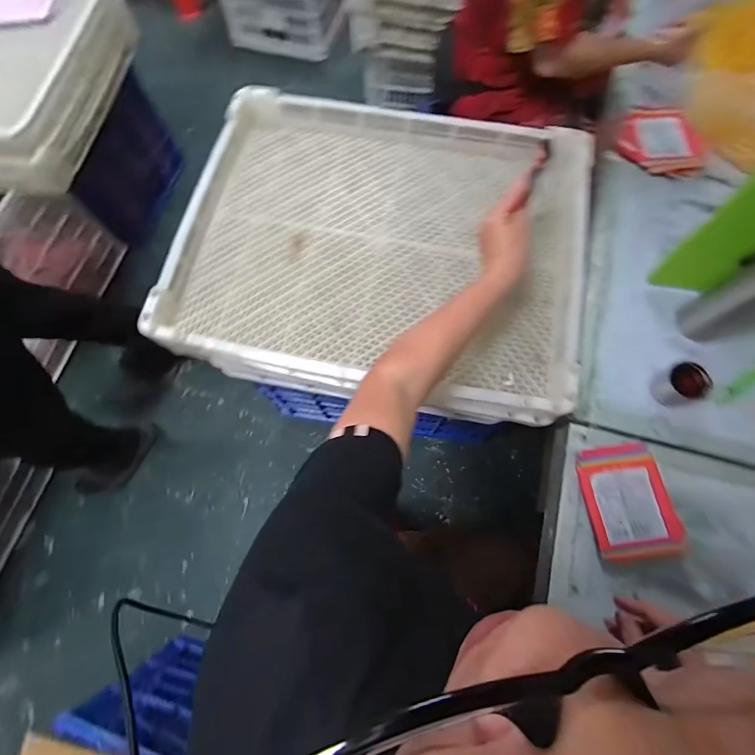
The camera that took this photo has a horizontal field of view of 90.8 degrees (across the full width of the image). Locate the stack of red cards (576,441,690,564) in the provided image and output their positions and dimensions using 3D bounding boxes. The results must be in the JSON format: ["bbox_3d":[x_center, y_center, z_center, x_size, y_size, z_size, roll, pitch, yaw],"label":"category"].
[{"bbox_3d":[0.357,0.174,0.529,0.114,0.011,0.152,-10,72,-1],"label":"stack of red cards"}]

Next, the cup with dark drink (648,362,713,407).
[{"bbox_3d":[0.469,0.012,0.577,0.050,0.055,0.058,-17,73,-4],"label":"cup with dark drink"}]

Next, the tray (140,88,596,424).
[{"bbox_3d":[0.003,-0.236,0.633,0.652,0.058,0.529,10,73,5],"label":"tray"}]

